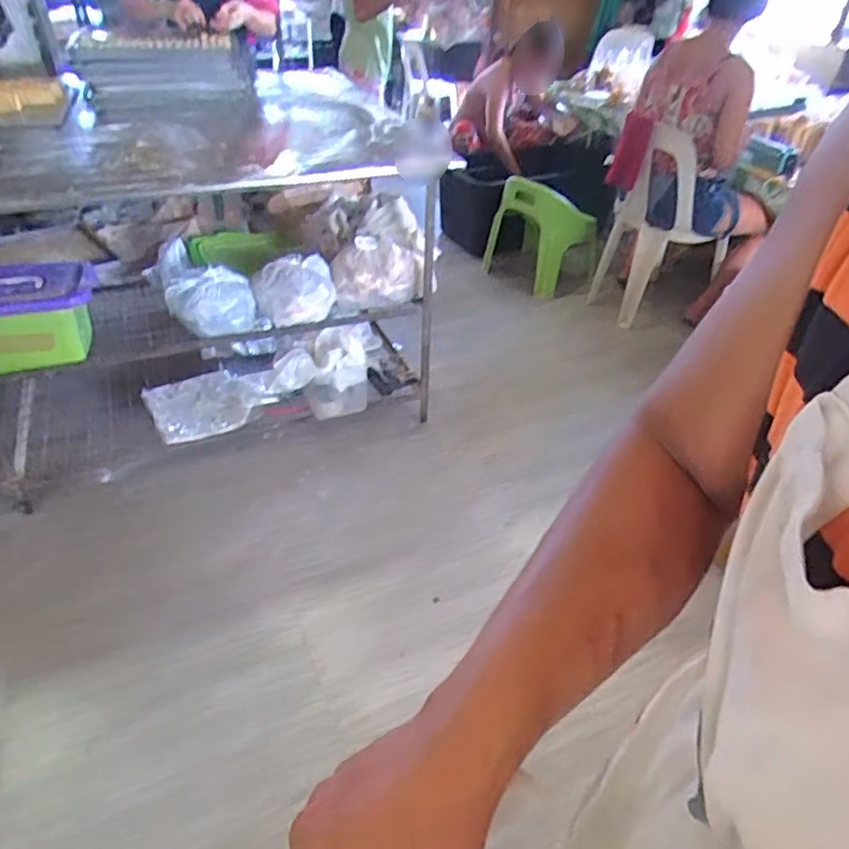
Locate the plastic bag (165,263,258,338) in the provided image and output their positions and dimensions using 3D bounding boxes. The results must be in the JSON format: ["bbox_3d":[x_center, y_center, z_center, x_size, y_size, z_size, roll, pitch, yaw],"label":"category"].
[{"bbox_3d":[-0.565,-0.325,1.638,0.211,0.135,0.173,-14,42,-21],"label":"plastic bag"}]

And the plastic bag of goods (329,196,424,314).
[{"bbox_3d":[-0.130,-0.479,1.784,0.278,0.228,0.172,-12,41,-19],"label":"plastic bag of goods"}]

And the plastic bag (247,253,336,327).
[{"bbox_3d":[-0.361,-0.372,1.702,0.222,0.134,0.147,-5,39,-11],"label":"plastic bag"}]

